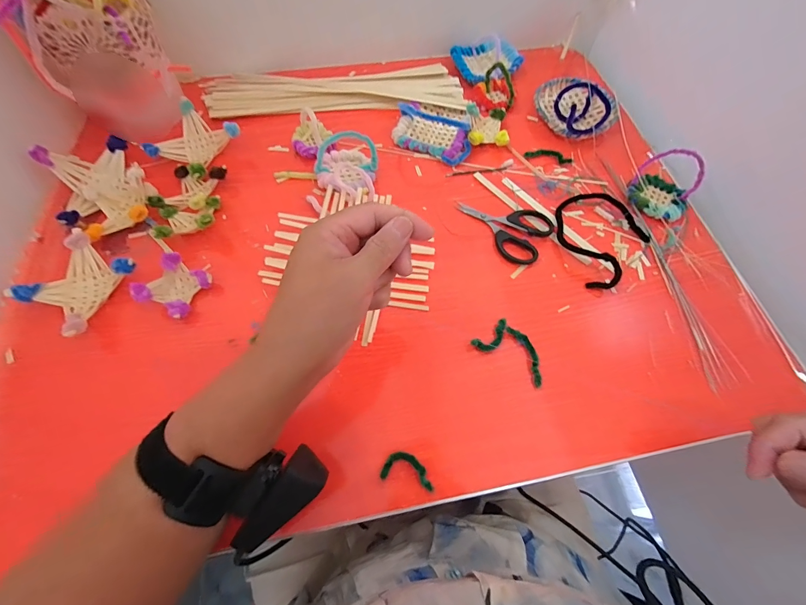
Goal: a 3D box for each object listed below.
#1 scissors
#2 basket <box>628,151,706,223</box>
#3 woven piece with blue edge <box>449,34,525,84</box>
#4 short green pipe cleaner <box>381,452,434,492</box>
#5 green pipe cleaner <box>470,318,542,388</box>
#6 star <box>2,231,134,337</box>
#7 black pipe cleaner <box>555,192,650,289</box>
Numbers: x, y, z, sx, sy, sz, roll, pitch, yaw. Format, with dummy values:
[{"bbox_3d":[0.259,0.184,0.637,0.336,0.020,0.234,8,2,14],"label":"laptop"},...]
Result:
[{"bbox_3d":[0.111,-0.093,0.391,0.111,0.013,0.068,33,69,12],"label":"scissors"},{"bbox_3d":[0.306,-0.137,0.390,0.057,0.058,0.069,-41,73,-18],"label":"basket"},{"bbox_3d":[0.124,-0.368,0.512,0.097,0.020,0.100,-27,69,-13],"label":"woven piece with blue edge"},{"bbox_3d":[0.005,0.140,0.285,0.043,0.007,0.023,13,66,4],"label":"short green pipe cleaner"},{"bbox_3d":[0.107,0.045,0.331,0.072,0.011,0.037,32,68,12],"label":"green pipe cleaner"},{"bbox_3d":[-0.314,-0.018,0.334,0.085,0.029,0.080,28,68,10],"label":"star"},{"bbox_3d":[0.216,-0.081,0.378,0.114,0.024,0.098,-42,73,-18],"label":"black pipe cleaner"}]

